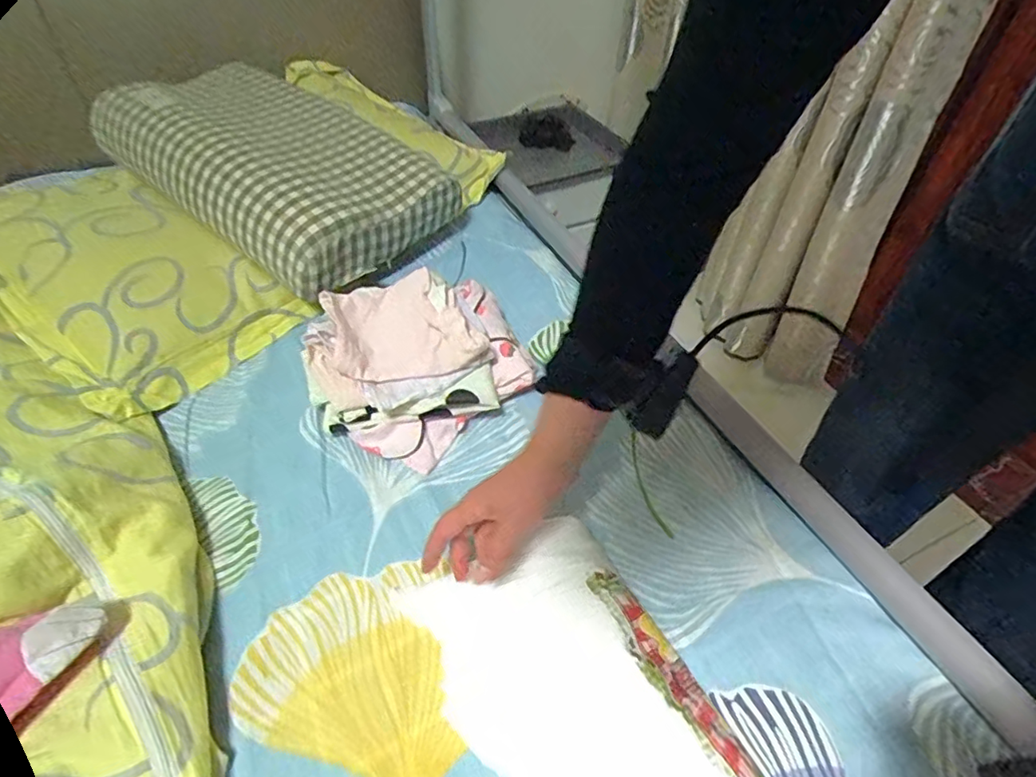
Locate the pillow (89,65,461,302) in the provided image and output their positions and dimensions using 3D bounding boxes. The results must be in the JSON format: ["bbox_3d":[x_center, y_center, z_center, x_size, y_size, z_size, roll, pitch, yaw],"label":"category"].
[{"bbox_3d":[-0.374,-0.353,0.845,0.514,0.115,0.293,34,56,26],"label":"pillow"}]

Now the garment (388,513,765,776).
[{"bbox_3d":[0.038,0.260,0.411,0.187,0.035,0.308,-39,54,0],"label":"garment"}]

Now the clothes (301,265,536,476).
[{"bbox_3d":[-0.115,-0.034,0.644,0.242,0.111,0.195,-29,53,-19],"label":"clothes"}]

